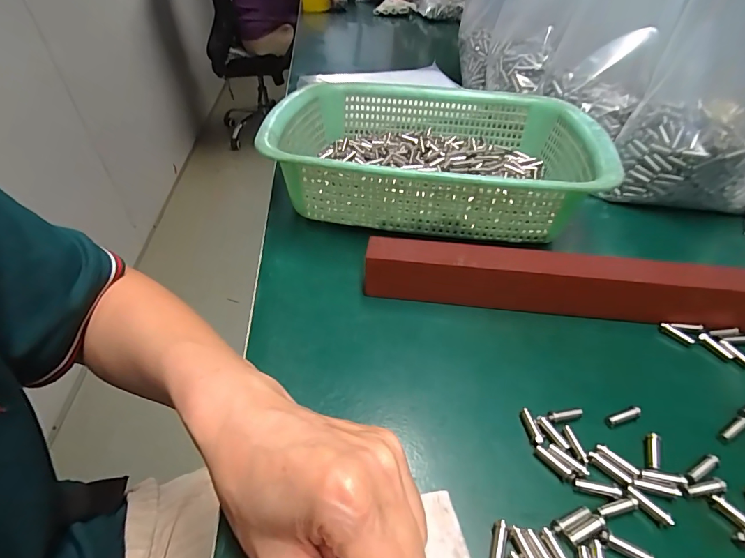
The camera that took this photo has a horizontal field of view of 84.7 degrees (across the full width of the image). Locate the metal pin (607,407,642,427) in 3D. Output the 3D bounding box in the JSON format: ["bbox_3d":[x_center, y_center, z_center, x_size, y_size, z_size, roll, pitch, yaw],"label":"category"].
[{"bbox_3d":[0.144,0.079,0.233,0.021,0.005,0.005,-10,40,-13],"label":"metal pin"}]

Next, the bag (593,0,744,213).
[{"bbox_3d":[0.320,-0.176,0.374,0.121,0.205,0.105,28,47,30],"label":"bag"}]

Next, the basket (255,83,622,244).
[{"bbox_3d":[0.061,-0.118,0.409,0.282,0.084,0.224,6,39,6],"label":"basket"}]

